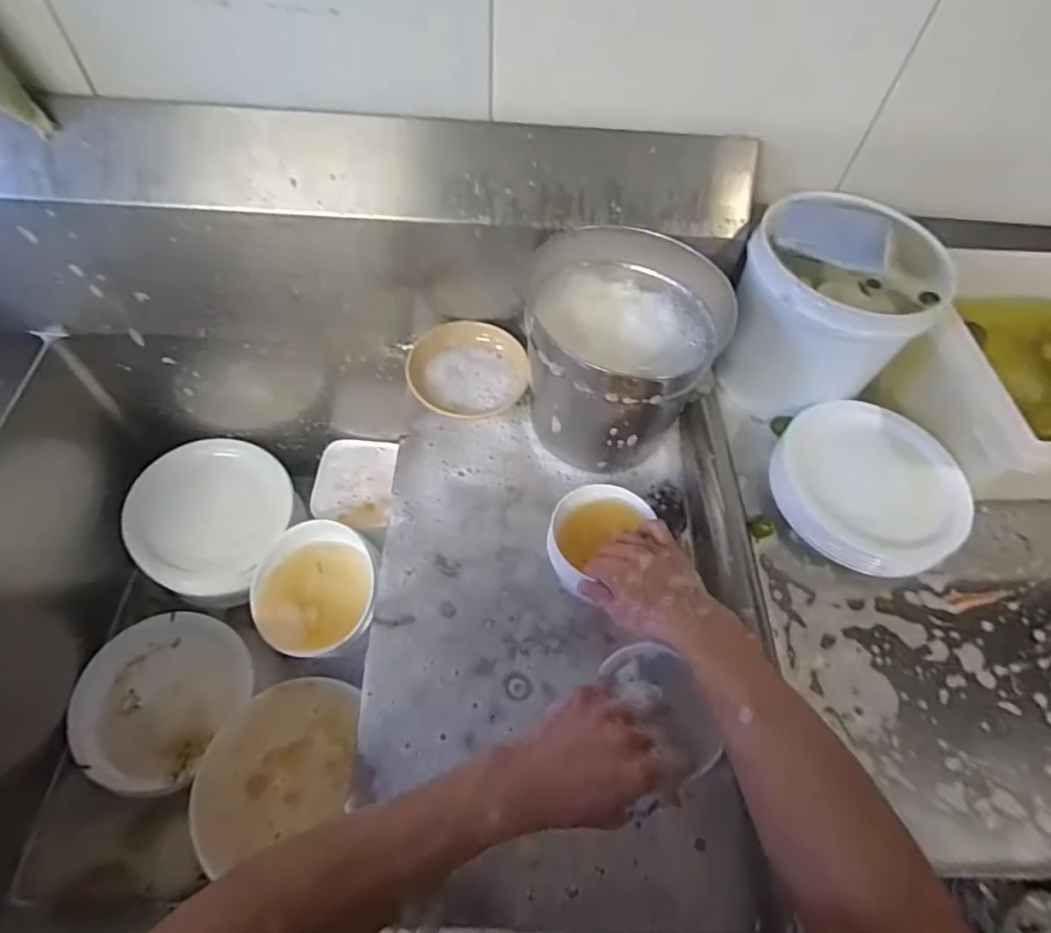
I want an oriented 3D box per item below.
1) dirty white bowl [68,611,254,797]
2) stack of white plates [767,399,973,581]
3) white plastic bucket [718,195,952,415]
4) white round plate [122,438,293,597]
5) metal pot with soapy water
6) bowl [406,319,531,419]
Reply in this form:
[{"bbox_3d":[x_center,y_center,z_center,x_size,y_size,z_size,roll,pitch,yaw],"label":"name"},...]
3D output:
[{"bbox_3d":[-0.505,0.318,0.816,0.201,0.050,0.218,2,59,-4],"label":"dirty white bowl"},{"bbox_3d":[0.356,0.022,0.614,0.176,0.054,0.174,9,59,1],"label":"stack of white plates"},{"bbox_3d":[0.318,-0.165,0.649,0.179,0.172,0.158,24,60,9],"label":"white plastic bucket"},{"bbox_3d":[-0.465,0.064,0.858,0.219,0.040,0.217,2,59,-4],"label":"white round plate"},{"bbox_3d":[0.100,-0.117,0.651,0.190,0.185,0.197,2,59,-4],"label":"metal pot with soapy water"},{"bbox_3d":[-0.070,-0.111,0.712,0.138,0.051,0.122,13,59,3],"label":"bowl"}]

